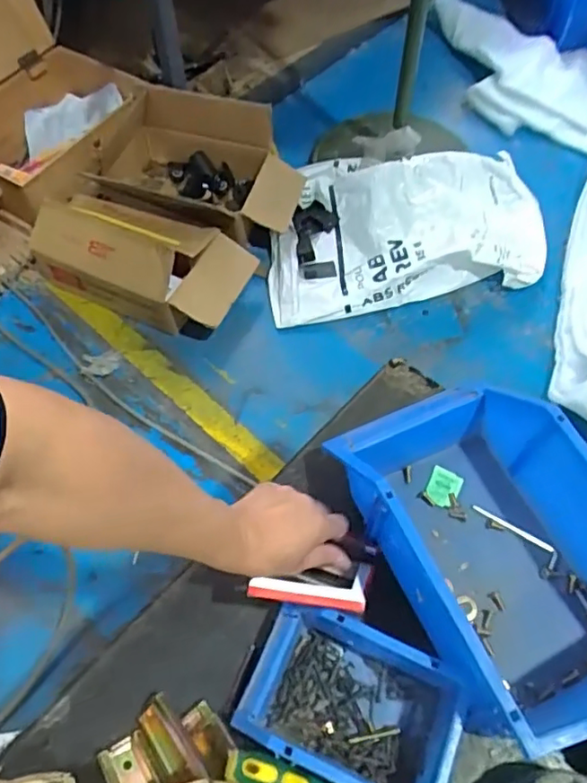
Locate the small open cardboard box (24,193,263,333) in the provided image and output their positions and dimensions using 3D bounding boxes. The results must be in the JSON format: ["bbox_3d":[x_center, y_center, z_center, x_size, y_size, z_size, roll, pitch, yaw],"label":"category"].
[{"bbox_3d":[-0.351,-0.303,1.378,0.495,0.158,0.220,21,62,12],"label":"small open cardboard box"}]

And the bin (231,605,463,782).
[{"bbox_3d":[0.049,0.282,0.533,0.176,0.081,0.120,21,63,13],"label":"bin"}]

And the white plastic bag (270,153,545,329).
[{"bbox_3d":[0.256,-0.400,1.453,0.627,0.132,0.405,-4,60,-2],"label":"white plastic bag"}]

